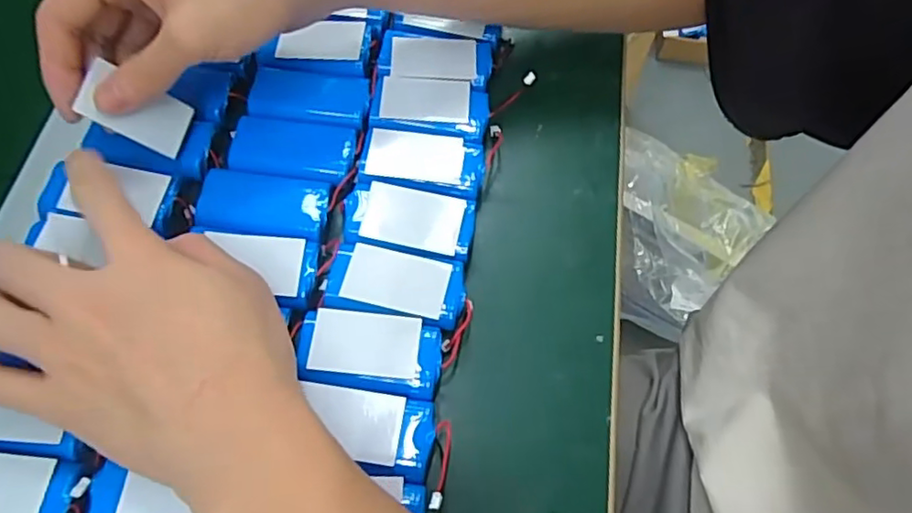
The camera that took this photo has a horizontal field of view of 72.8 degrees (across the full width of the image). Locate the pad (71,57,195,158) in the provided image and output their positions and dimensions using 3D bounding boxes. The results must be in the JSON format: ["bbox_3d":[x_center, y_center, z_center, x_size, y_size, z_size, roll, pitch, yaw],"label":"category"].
[{"bbox_3d":[-0.160,-0.074,0.314,0.004,0.050,0.029,4,71,46],"label":"pad"}]

